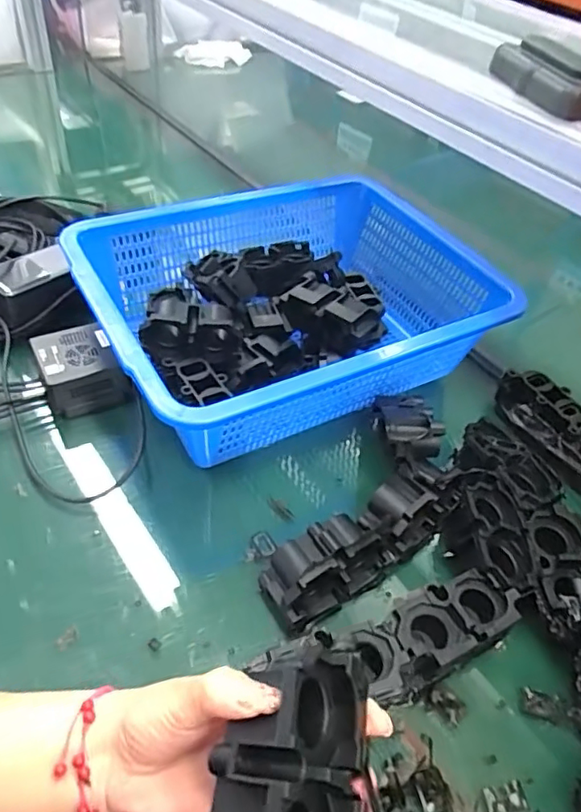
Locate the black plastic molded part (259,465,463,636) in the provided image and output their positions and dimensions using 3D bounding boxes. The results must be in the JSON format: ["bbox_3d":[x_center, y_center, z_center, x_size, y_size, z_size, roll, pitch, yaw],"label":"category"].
[{"bbox_3d":[0.068,0.104,0.472,0.199,0.056,0.056,-28,55,-28],"label":"black plastic molded part"}]

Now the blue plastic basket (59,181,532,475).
[{"bbox_3d":[-0.001,-0.105,0.606,0.386,0.110,0.308,-20,52,-23],"label":"blue plastic basket"}]

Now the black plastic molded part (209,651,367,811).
[{"bbox_3d":[0.001,0.156,0.238,0.063,0.044,0.101,5,47,-1],"label":"black plastic molded part"}]

